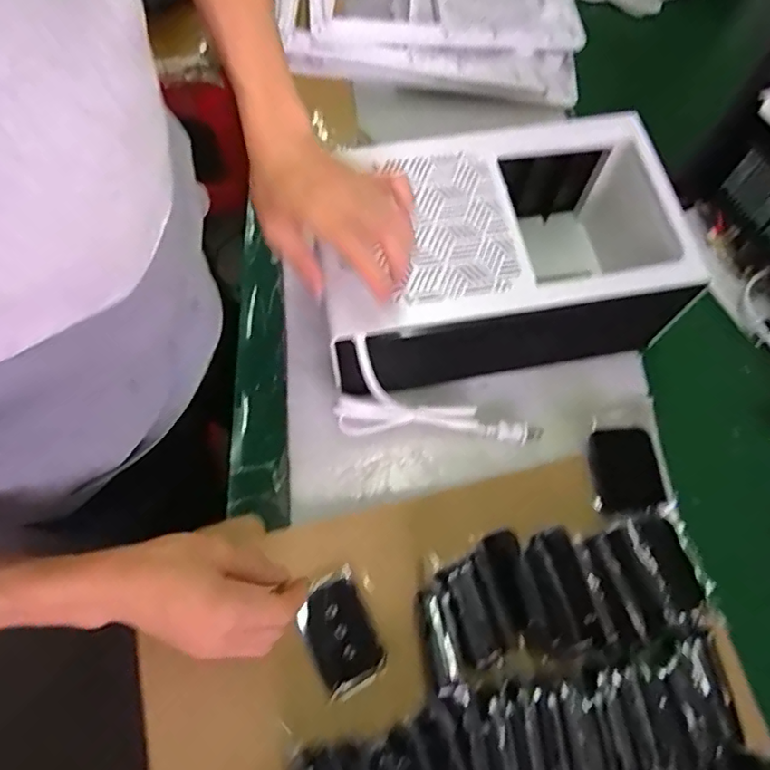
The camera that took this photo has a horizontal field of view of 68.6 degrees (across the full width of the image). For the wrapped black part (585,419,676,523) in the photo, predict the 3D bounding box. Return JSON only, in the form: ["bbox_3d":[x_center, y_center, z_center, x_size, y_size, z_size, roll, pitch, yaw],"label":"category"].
[{"bbox_3d":[0.235,0.077,0.549,0.075,0.051,0.104,-5,68,-4],"label":"wrapped black part"}]

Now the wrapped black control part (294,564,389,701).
[{"bbox_3d":[-0.041,0.217,0.496,0.059,0.010,0.095,-23,70,-11],"label":"wrapped black control part"}]

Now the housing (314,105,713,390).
[{"bbox_3d":[0.107,-0.126,0.589,0.347,0.157,0.215,-14,69,-8],"label":"housing"}]

